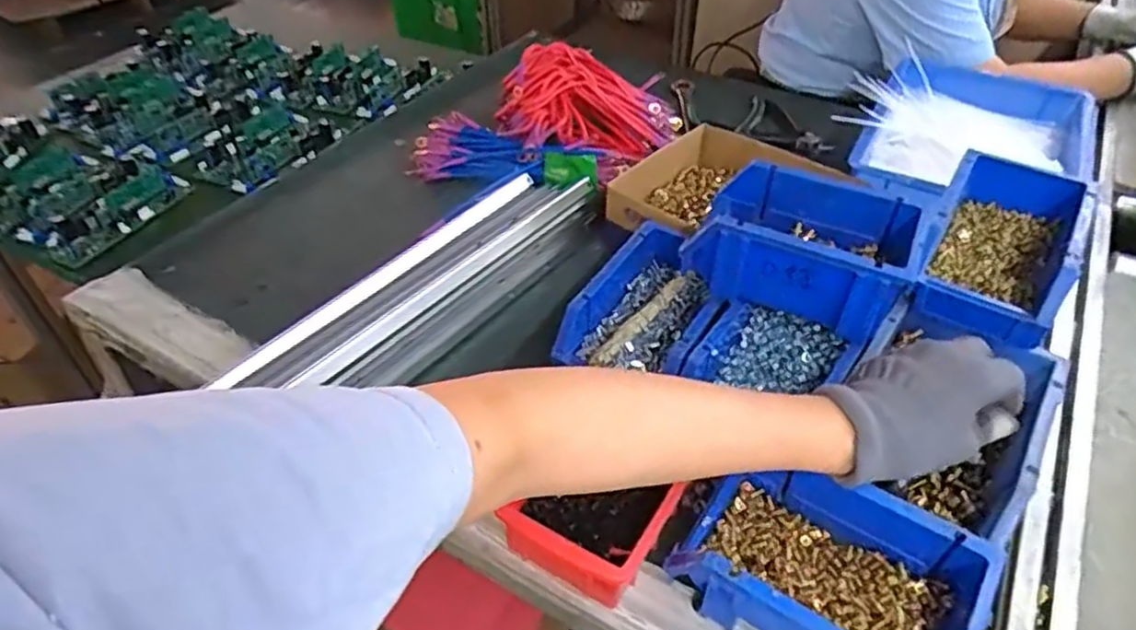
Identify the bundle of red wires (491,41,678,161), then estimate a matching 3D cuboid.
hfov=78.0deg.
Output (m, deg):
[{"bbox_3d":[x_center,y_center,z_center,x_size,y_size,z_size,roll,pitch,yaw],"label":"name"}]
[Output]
[{"bbox_3d":[0.024,-0.243,0.824,0.219,0.094,0.170,2,44,3],"label":"bundle of red wires"}]

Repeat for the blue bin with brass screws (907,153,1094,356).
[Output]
[{"bbox_3d":[0.335,-0.059,0.548,0.099,0.060,0.165,24,49,24],"label":"blue bin with brass screws"}]

